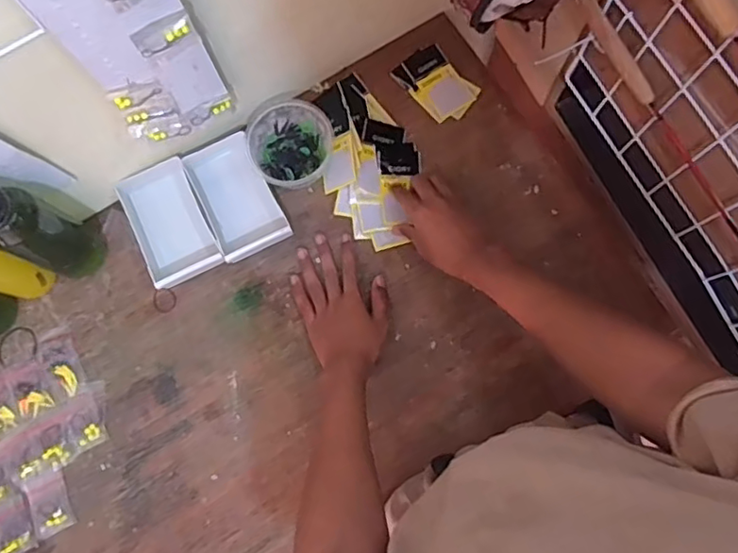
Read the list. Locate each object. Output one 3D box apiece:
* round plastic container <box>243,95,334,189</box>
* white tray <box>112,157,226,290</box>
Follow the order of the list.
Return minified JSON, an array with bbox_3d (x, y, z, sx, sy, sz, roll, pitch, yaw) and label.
[{"bbox_3d":[-0.097,-0.162,0.692,0.098,0.053,0.103,0,80,0],"label":"round plastic container"},{"bbox_3d":[-0.234,-0.063,0.687,0.084,0.036,0.138,-26,81,-5],"label":"white tray"}]

